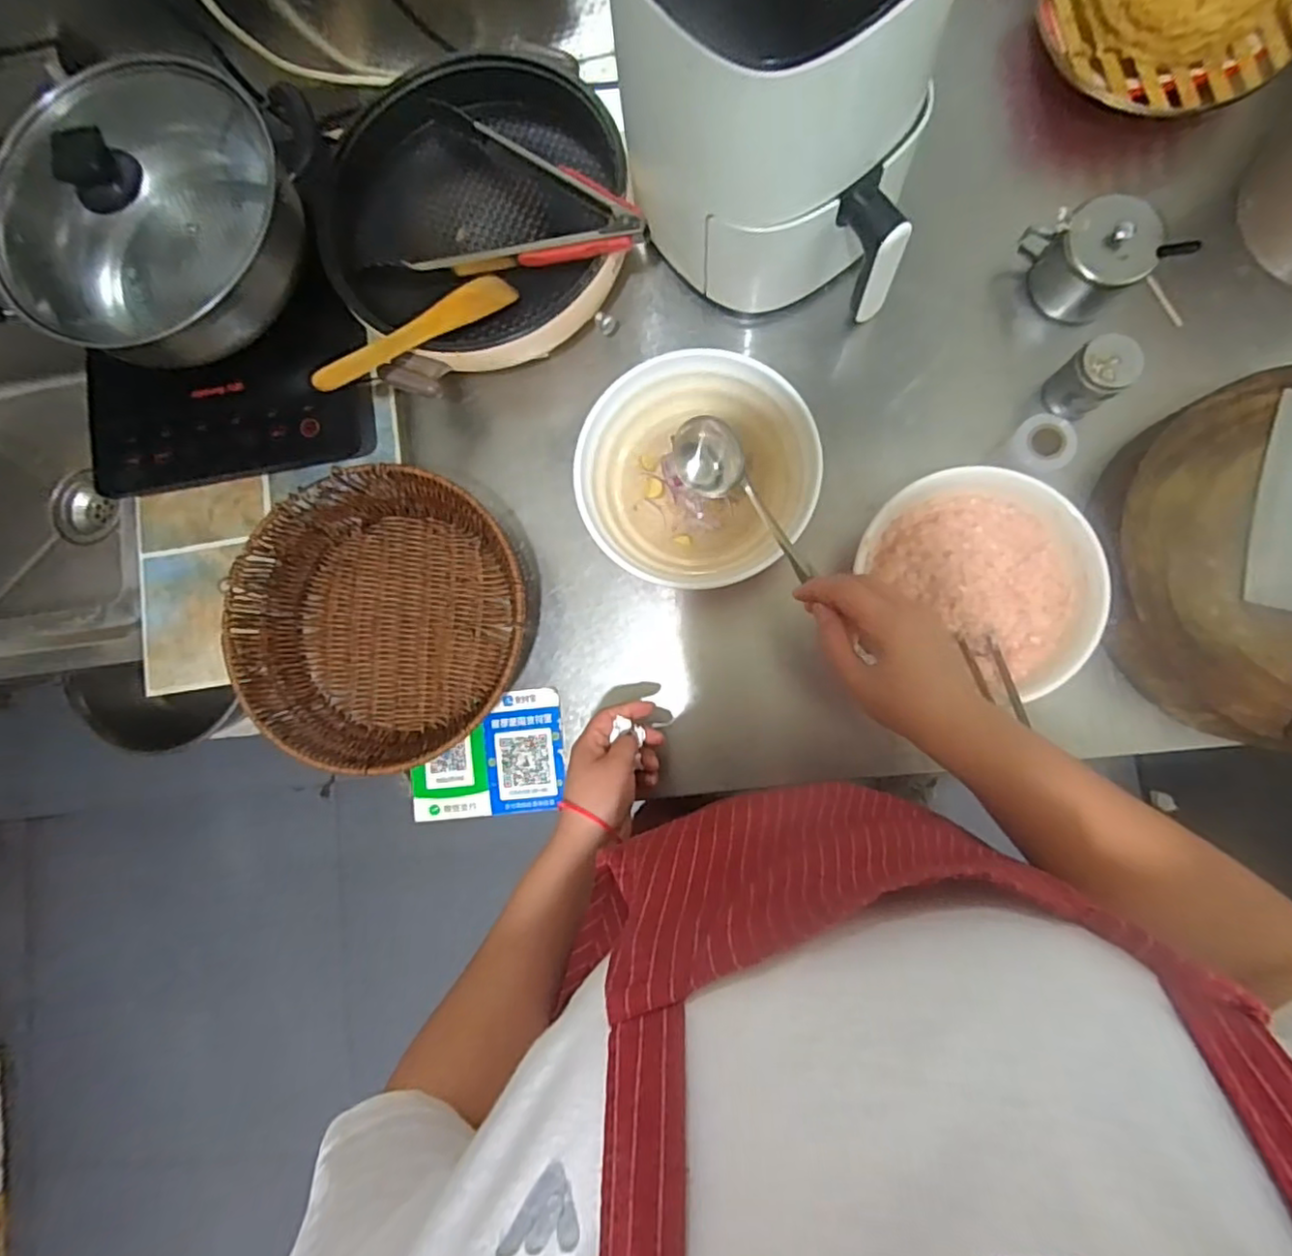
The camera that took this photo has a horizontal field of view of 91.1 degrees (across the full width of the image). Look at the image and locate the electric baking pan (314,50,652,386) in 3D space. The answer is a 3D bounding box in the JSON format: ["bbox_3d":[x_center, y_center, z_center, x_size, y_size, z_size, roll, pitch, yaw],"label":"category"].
[{"bbox_3d":[-0.168,-0.406,0.615,0.282,0.081,0.278,-1,85,6],"label":"electric baking pan"}]

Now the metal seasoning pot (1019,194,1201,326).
[{"bbox_3d":[0.412,-0.343,0.584,0.075,0.085,0.101,-30,83,2],"label":"metal seasoning pot"}]

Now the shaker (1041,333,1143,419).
[{"bbox_3d":[0.403,-0.225,0.576,0.042,0.071,0.049,-31,83,2],"label":"shaker"}]

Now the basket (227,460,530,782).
[{"bbox_3d":[-0.256,-0.005,0.624,0.274,0.084,0.275,-1,85,6],"label":"basket"}]

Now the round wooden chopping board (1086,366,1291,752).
[{"bbox_3d":[0.546,-0.057,0.539,0.290,0.071,0.308,-1,85,6],"label":"round wooden chopping board"}]

